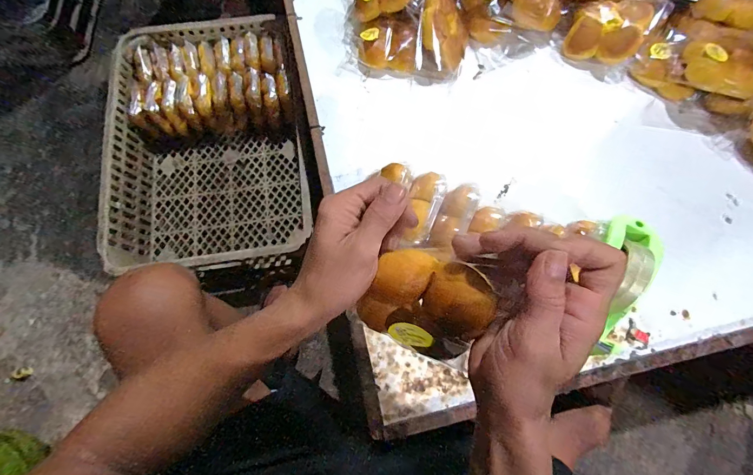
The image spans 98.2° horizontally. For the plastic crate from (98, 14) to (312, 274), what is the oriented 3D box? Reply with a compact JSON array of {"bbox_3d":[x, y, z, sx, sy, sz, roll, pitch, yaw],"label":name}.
[{"bbox_3d":[-0.380,-0.228,0.766,0.383,0.148,0.562,-5,75,-2],"label":"plastic crate"}]

